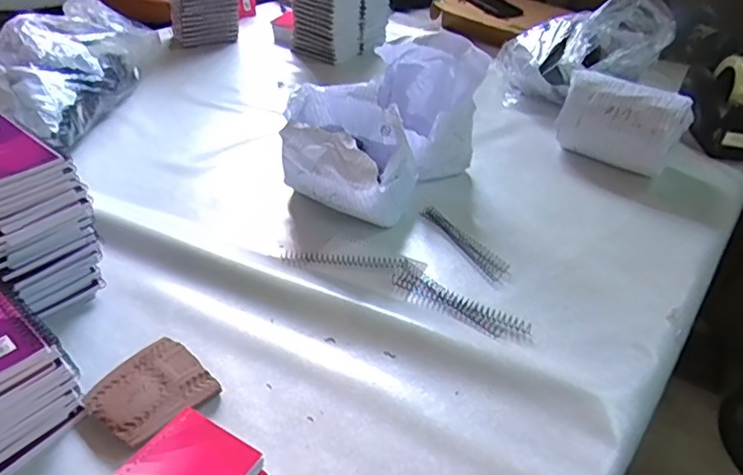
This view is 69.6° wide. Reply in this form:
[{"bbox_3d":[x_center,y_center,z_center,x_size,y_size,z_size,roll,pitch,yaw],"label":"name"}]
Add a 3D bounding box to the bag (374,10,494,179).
[{"bbox_3d":[0.085,-0.214,0.821,0.116,0.178,0.211,-8,39,-14],"label":"bag"}]

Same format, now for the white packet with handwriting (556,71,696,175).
[{"bbox_3d":[0.383,-0.176,0.835,0.062,0.117,0.180,-30,48,-35],"label":"white packet with handwriting"}]

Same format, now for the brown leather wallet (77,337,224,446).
[{"bbox_3d":[-0.199,0.137,0.482,0.088,0.023,0.091,30,45,31],"label":"brown leather wallet"}]

